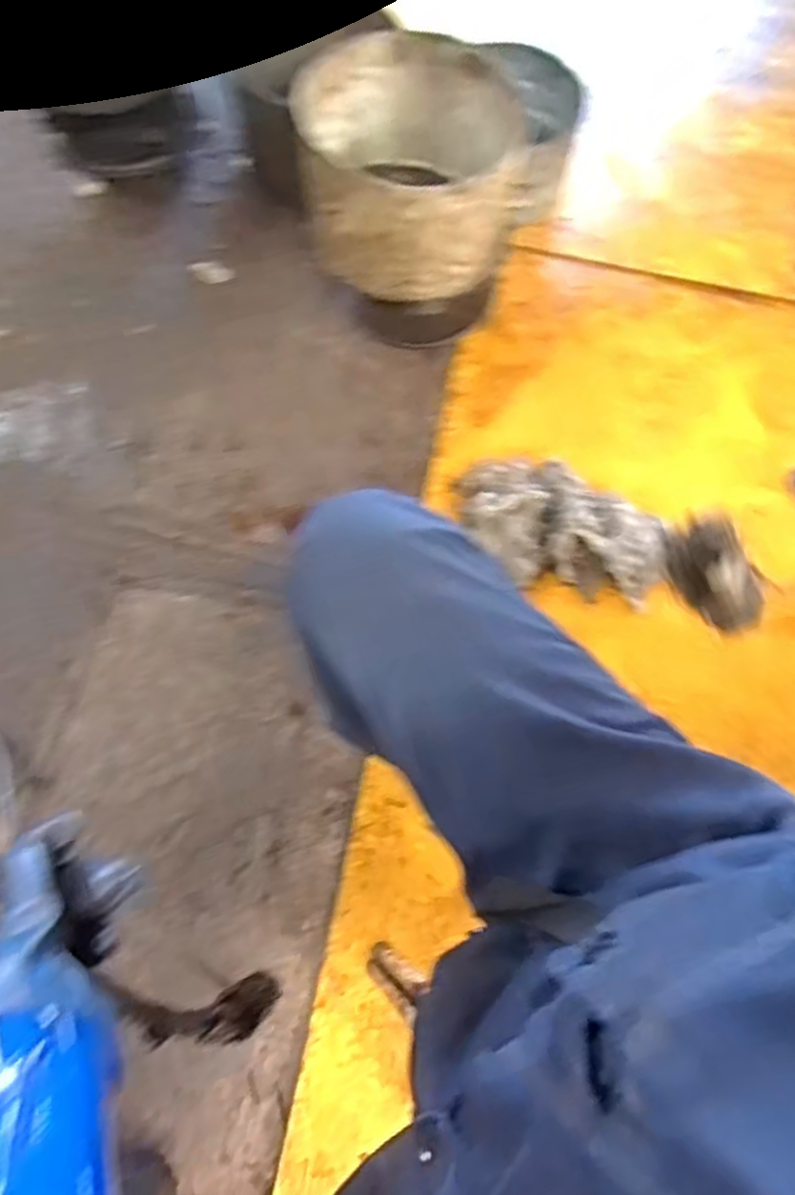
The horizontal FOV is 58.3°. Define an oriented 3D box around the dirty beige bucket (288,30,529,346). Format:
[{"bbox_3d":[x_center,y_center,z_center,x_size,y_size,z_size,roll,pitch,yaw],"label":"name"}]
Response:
[{"bbox_3d":[0.015,-0.549,1.002,0.268,0.271,0.293,1,68,-3],"label":"dirty beige bucket"}]

